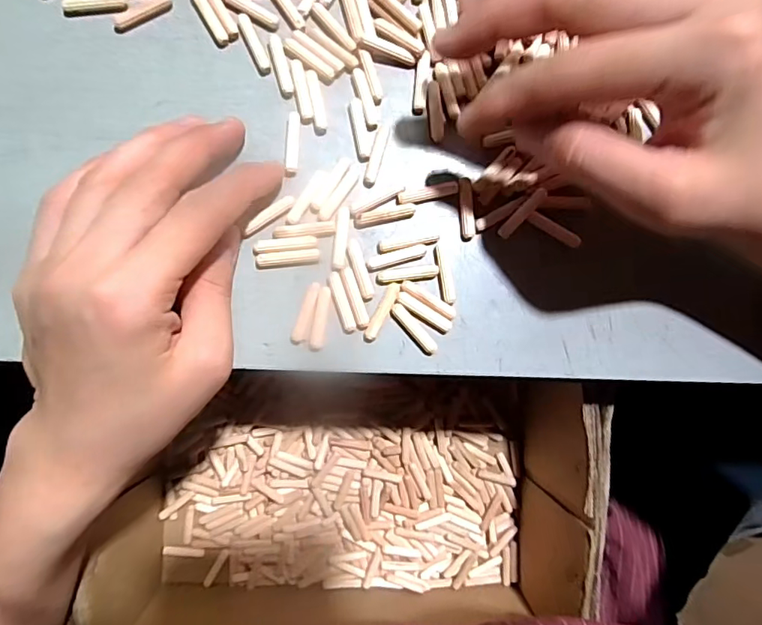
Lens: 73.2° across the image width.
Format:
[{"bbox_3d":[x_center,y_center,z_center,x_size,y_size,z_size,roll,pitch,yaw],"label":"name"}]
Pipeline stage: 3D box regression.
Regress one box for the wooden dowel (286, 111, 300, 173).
[{"bbox_3d":[-0.043,-0.083,0.247,0.006,0.004,0.029,3,87,-2],"label":"wooden dowel"}]

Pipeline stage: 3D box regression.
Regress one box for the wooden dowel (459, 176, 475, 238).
[{"bbox_3d":[0.042,-0.051,0.250,0.006,0.004,0.030,-5,87,-3],"label":"wooden dowel"}]

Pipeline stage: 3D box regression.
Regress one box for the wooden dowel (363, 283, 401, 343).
[{"bbox_3d":[0.000,0.000,0.245,0.007,0.004,0.031,26,86,-1],"label":"wooden dowel"}]

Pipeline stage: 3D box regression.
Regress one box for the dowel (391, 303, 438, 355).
[{"bbox_3d":[0.016,0.008,0.247,0.007,0.004,0.029,-42,89,-4],"label":"dowel"}]

